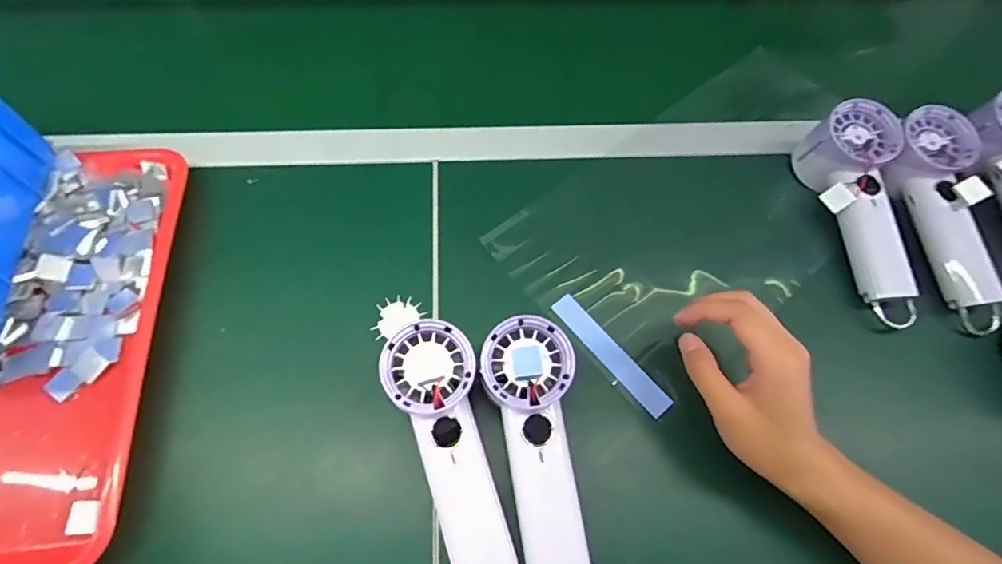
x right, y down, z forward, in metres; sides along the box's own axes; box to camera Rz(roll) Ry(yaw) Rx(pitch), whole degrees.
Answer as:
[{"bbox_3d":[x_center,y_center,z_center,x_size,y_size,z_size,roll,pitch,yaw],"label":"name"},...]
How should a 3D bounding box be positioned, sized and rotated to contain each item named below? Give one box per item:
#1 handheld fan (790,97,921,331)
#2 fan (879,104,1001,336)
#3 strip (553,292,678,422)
[{"bbox_3d":[0.313,-0.057,0.461,0.067,0.061,0.197,-5,79,-5],"label":"handheld fan"},{"bbox_3d":[0.388,-0.056,0.449,0.072,0.046,0.195,-10,85,-8],"label":"fan"},{"bbox_3d":[0.087,0.057,0.418,0.020,0.004,0.116,-39,72,-12],"label":"strip"}]

